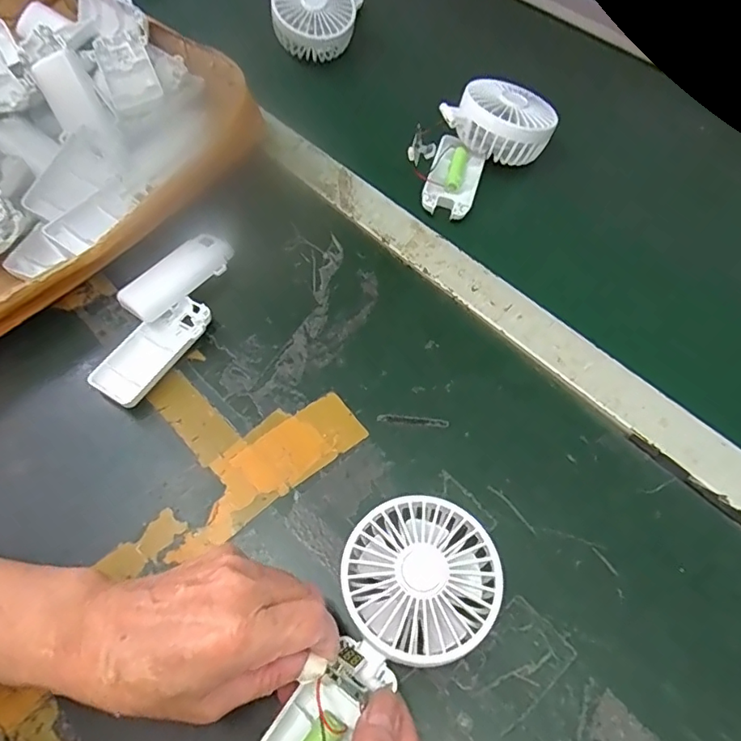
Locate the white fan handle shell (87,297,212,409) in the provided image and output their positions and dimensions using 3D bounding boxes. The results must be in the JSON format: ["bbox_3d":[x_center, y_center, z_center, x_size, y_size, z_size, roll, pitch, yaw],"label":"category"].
[{"bbox_3d":[-0.162,-0.015,0.399,0.045,0.016,0.095,34,67,17],"label":"white fan handle shell"}]

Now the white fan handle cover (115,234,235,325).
[{"bbox_3d":[-0.156,-0.077,0.428,0.041,0.019,0.092,40,69,19],"label":"white fan handle cover"}]

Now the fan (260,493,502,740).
[{"bbox_3d":[-0.003,0.152,0.283,0.081,0.026,0.183,34,74,17],"label":"fan"}]

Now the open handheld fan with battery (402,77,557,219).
[{"bbox_3d":[0.096,-0.206,0.481,0.142,0.049,0.079,-37,67,-17],"label":"open handheld fan with battery"}]

